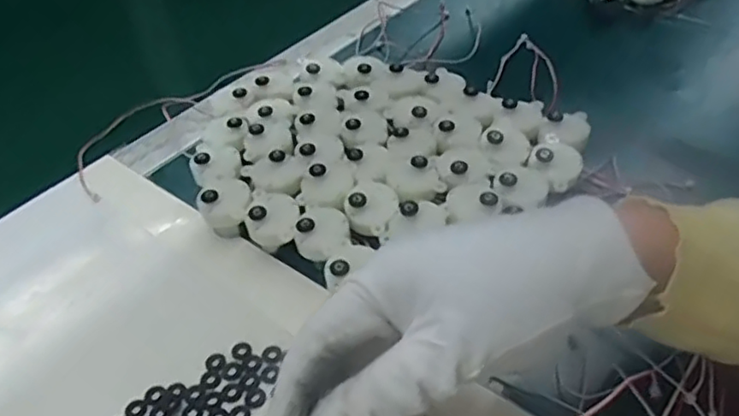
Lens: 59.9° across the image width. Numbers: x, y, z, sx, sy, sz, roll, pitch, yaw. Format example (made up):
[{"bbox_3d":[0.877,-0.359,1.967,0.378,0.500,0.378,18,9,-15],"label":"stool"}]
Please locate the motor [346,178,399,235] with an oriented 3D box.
[{"bbox_3d":[0.001,-0.002,0.379,0.030,0.016,0.038,2,44,7],"label":"motor"}]

